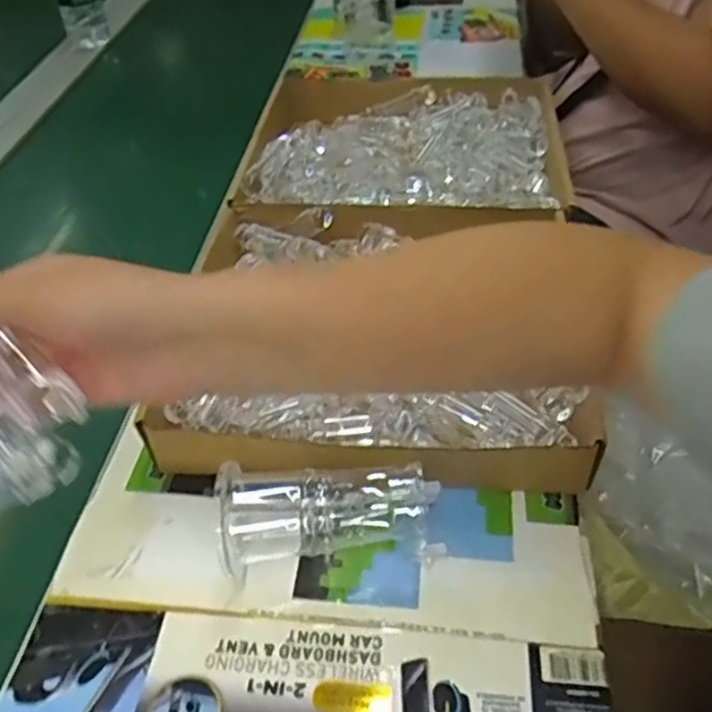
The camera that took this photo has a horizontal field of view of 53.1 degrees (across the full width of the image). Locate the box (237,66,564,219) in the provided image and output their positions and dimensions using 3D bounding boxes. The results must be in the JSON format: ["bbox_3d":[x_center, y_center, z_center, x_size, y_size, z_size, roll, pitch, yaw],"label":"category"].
[{"bbox_3d":[0.052,-0.216,0.760,0.310,0.061,0.291,3,45,7],"label":"box"}]

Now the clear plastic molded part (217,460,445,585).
[{"bbox_3d":[-0.015,0.101,0.450,0.128,0.052,0.063,-8,44,-3],"label":"clear plastic molded part"}]

